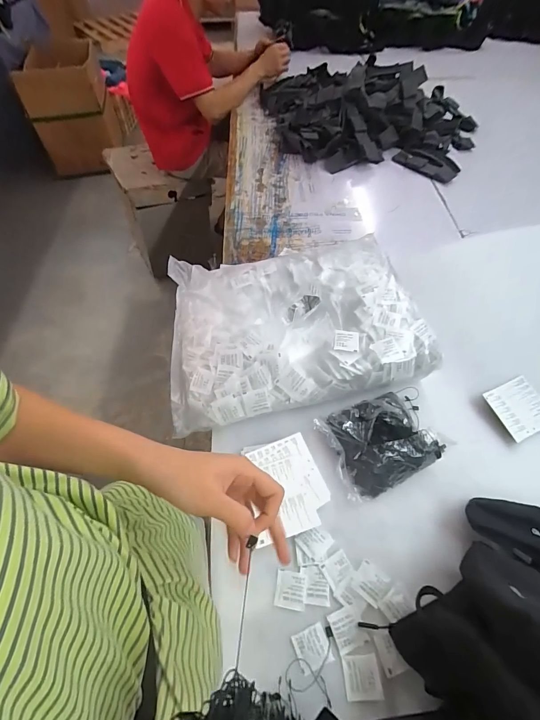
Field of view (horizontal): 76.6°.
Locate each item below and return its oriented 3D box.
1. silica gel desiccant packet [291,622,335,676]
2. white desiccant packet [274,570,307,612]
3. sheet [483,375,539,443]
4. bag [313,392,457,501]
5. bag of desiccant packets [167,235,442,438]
[{"bbox_3d":[0.051,0.345,0.410,0.041,0.004,0.038,-18,58,-11],"label":"silica gel desiccant packet"},{"bbox_3d":[0.027,0.297,0.443,0.039,0.004,0.040,8,57,6],"label":"white desiccant packet"},{"bbox_3d":[0.421,0.081,0.578,0.083,0.006,0.088,-24,70,-6],"label":"sheet"},{"bbox_3d":[0.179,0.120,0.533,0.182,0.064,0.131,-24,59,-15],"label":"bag"},{"bbox_3d":[0.032,-0.071,0.642,0.443,0.100,0.351,-10,57,-7],"label":"bag of desiccant packets"}]

